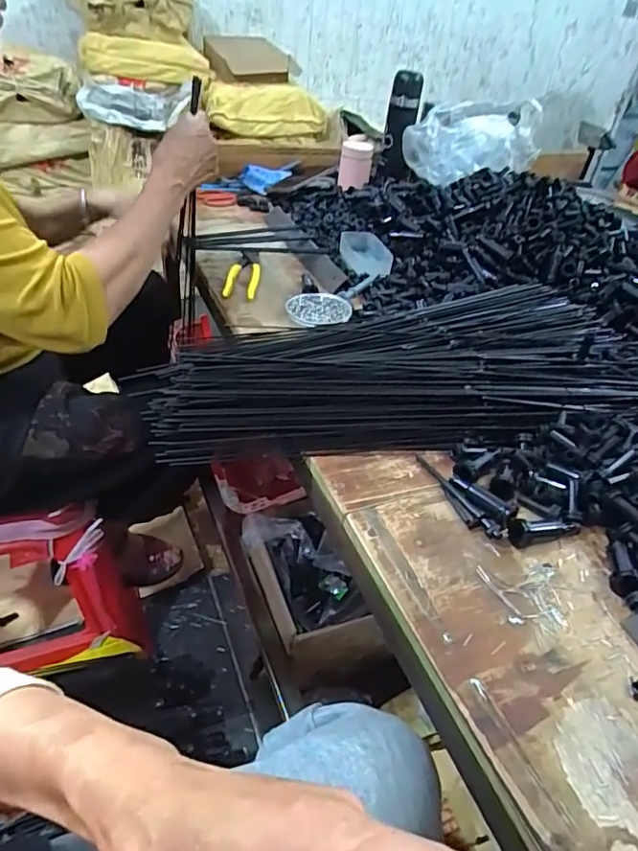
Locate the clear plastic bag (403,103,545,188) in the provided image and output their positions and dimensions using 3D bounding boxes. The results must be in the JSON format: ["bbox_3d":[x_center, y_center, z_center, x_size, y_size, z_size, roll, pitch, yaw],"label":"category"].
[{"bbox_3d":[0.317,-0.592,1.117,0.219,0.129,0.273,28,43,22],"label":"clear plastic bag"}]

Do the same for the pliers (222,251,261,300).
[{"bbox_3d":[-0.115,-0.233,0.823,0.044,0.019,0.136,6,39,-2],"label":"pliers"}]

